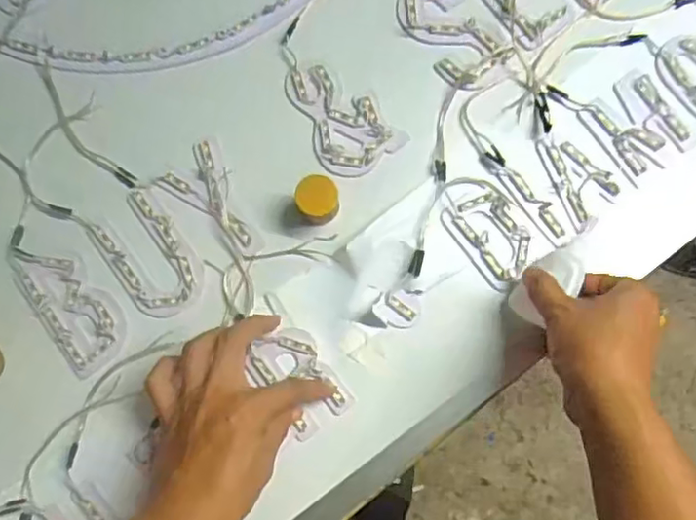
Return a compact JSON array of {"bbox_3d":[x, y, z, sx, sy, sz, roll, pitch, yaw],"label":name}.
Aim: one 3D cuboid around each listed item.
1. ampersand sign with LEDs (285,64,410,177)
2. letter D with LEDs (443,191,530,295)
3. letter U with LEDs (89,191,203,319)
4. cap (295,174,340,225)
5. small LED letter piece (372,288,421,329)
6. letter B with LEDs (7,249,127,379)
[{"bbox_3d":[-0.010,-0.122,0.528,0.069,0.004,0.108,-41,83,-5],"label":"ampersand sign with LEDs"},{"bbox_3d":[0.121,-0.019,0.514,0.053,0.004,0.080,-34,82,-4],"label":"letter D with LEDs"},{"bbox_3d":[-0.165,-0.002,0.515,0.059,0.004,0.109,-34,82,-4],"label":"letter U with LEDs"},{"bbox_3d":[-0.024,-0.048,0.499,0.032,0.042,0.029,2,82,1],"label":"cap"},{"bbox_3d":[0.042,0.040,0.504,0.035,0.004,0.030,32,83,5],"label":"small LED letter piece"},{"bbox_3d":[-0.231,0.035,0.512,0.057,0.004,0.118,-35,82,-4],"label":"letter B with LEDs"}]

